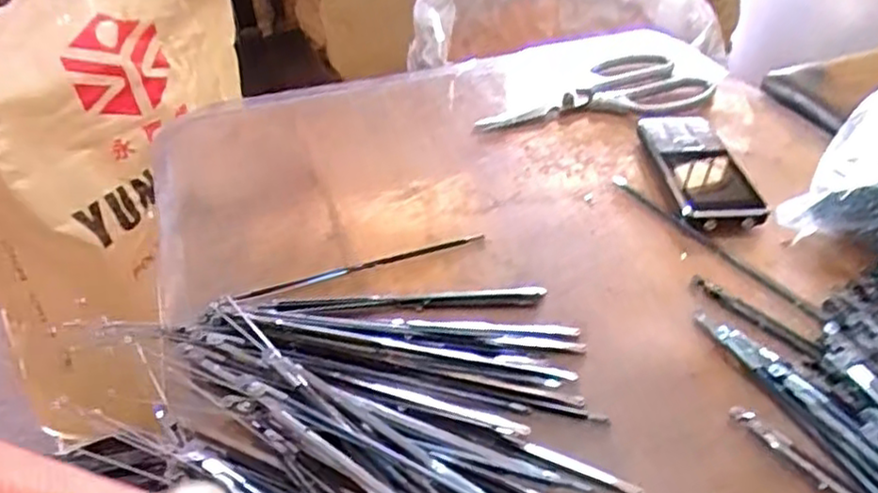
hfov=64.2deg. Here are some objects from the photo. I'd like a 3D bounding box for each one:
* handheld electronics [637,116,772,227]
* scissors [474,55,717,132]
[{"bbox_3d":[0.175,-0.051,0.472,0.058,0.022,0.114,-3,39,0],"label":"handheld electronics"},{"bbox_3d":[0.119,-0.131,0.581,0.198,0.009,0.080,-12,39,-11],"label":"scissors"}]

